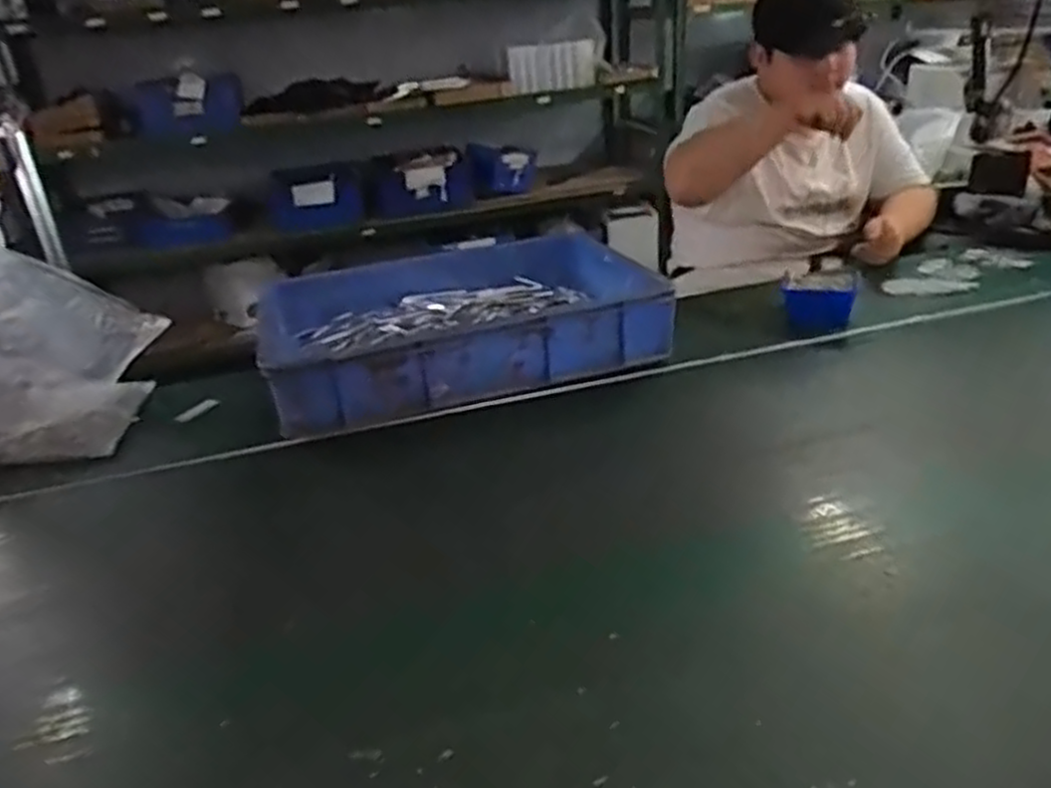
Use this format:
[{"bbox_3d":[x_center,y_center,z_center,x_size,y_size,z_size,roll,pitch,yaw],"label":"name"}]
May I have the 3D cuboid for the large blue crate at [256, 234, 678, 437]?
[{"bbox_3d":[-0.098,-0.134,1.259,0.629,0.107,0.494,-11,27,-12],"label":"large blue crate"}]

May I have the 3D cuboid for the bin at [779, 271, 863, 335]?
[{"bbox_3d":[0.498,-0.156,1.299,0.121,0.063,0.137,8,29,23],"label":"bin"}]

